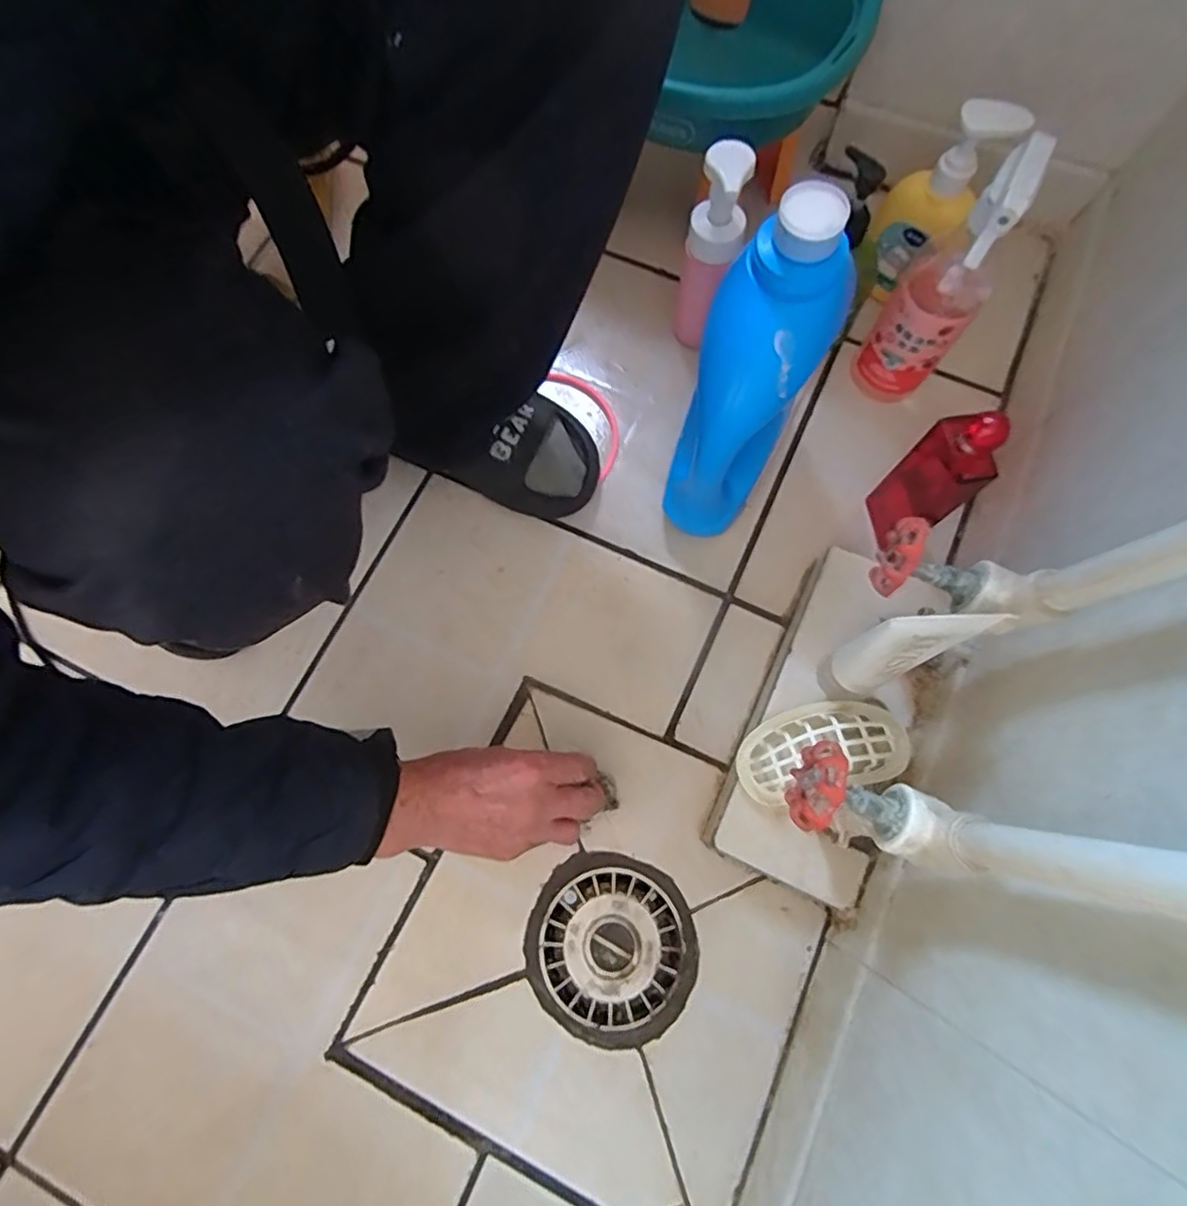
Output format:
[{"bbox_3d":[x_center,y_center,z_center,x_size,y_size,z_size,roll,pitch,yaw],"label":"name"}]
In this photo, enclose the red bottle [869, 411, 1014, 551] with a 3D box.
[{"bbox_3d":[0.272,-0.099,0.490,0.034,0.164,0.056,-17,73,-5],"label":"red bottle"}]

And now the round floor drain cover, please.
[{"bbox_3d":[0.014,0.268,0.487,0.131,0.009,0.126,0,72,0],"label":"round floor drain cover"}]

